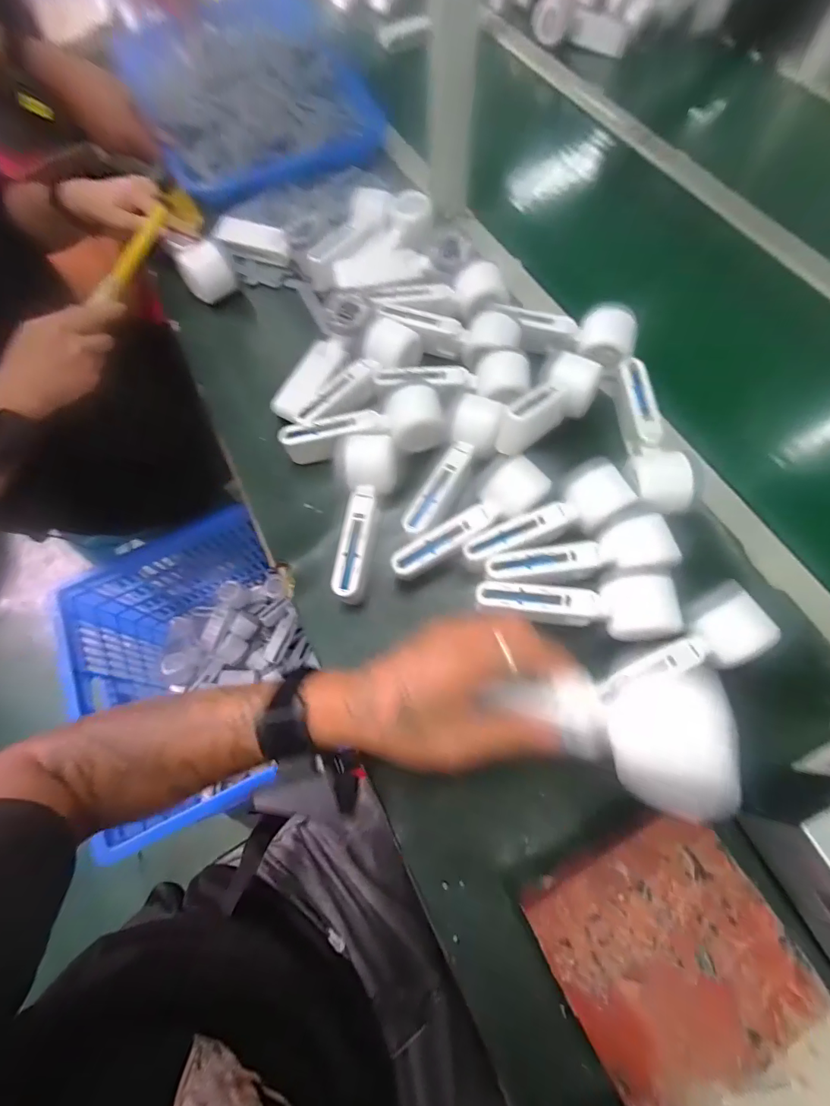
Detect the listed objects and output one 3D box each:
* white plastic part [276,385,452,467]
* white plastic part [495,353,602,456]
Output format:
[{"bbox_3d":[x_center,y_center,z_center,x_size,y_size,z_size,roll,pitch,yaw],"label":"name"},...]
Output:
[{"bbox_3d":[-0.052,-0.123,0.470,0.168,0.054,0.065,-11,69,-4],"label":"white plastic part"},{"bbox_3d":[0.132,-0.148,0.438,0.052,0.055,0.173,40,60,14],"label":"white plastic part"}]

